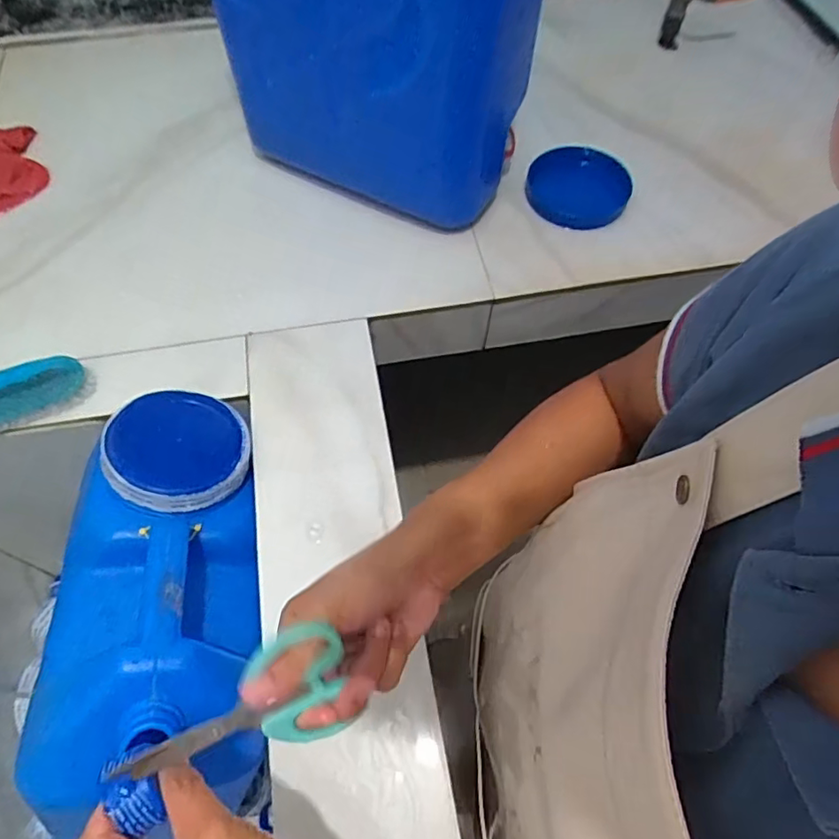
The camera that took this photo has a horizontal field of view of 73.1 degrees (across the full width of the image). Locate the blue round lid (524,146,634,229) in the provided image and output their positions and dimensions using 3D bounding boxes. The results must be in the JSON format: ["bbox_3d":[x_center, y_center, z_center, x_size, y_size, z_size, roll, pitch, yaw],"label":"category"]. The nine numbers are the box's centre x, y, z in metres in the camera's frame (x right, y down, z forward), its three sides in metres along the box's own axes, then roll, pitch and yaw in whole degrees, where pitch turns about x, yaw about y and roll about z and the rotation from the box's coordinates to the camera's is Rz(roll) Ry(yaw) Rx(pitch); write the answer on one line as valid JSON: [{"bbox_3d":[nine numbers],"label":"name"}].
[{"bbox_3d":[0.197,-0.291,0.701,0.122,0.011,0.126,0,70,1],"label":"blue round lid"}]

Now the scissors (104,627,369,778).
[{"bbox_3d":[-0.093,0.143,0.276,0.118,0.064,0.006,-18,20,-8],"label":"scissors"}]

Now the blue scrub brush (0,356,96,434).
[{"bbox_3d":[-0.383,-0.025,0.539,0.124,0.043,0.050,-21,64,-13],"label":"blue scrub brush"}]

